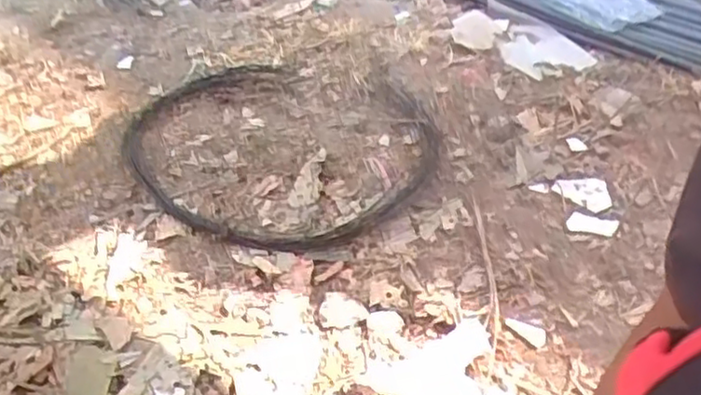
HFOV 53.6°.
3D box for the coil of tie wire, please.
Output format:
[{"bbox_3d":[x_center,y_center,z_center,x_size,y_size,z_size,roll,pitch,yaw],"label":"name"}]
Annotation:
[{"bbox_3d":[-0.093,-0.068,0.929,0.410,0.032,0.363,4,48,1],"label":"coil of tie wire"}]

